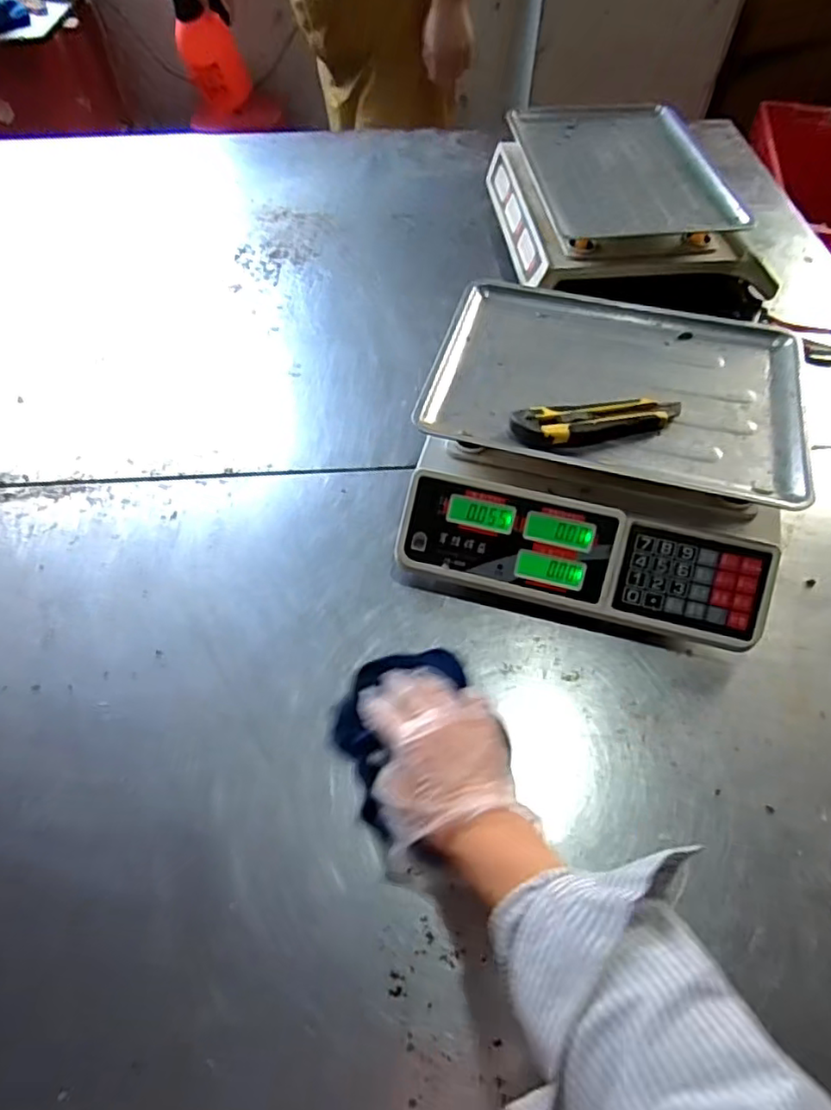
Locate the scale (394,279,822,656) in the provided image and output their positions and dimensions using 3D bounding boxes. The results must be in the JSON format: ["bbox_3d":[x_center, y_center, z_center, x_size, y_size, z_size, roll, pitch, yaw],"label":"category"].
[{"bbox_3d":[0.180,-0.106,0.600,0.333,0.120,0.331,13,58,10],"label":"scale"}]

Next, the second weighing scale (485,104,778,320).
[{"bbox_3d":[0.270,-0.489,0.850,0.302,0.116,0.364,-6,57,-3],"label":"second weighing scale"}]

